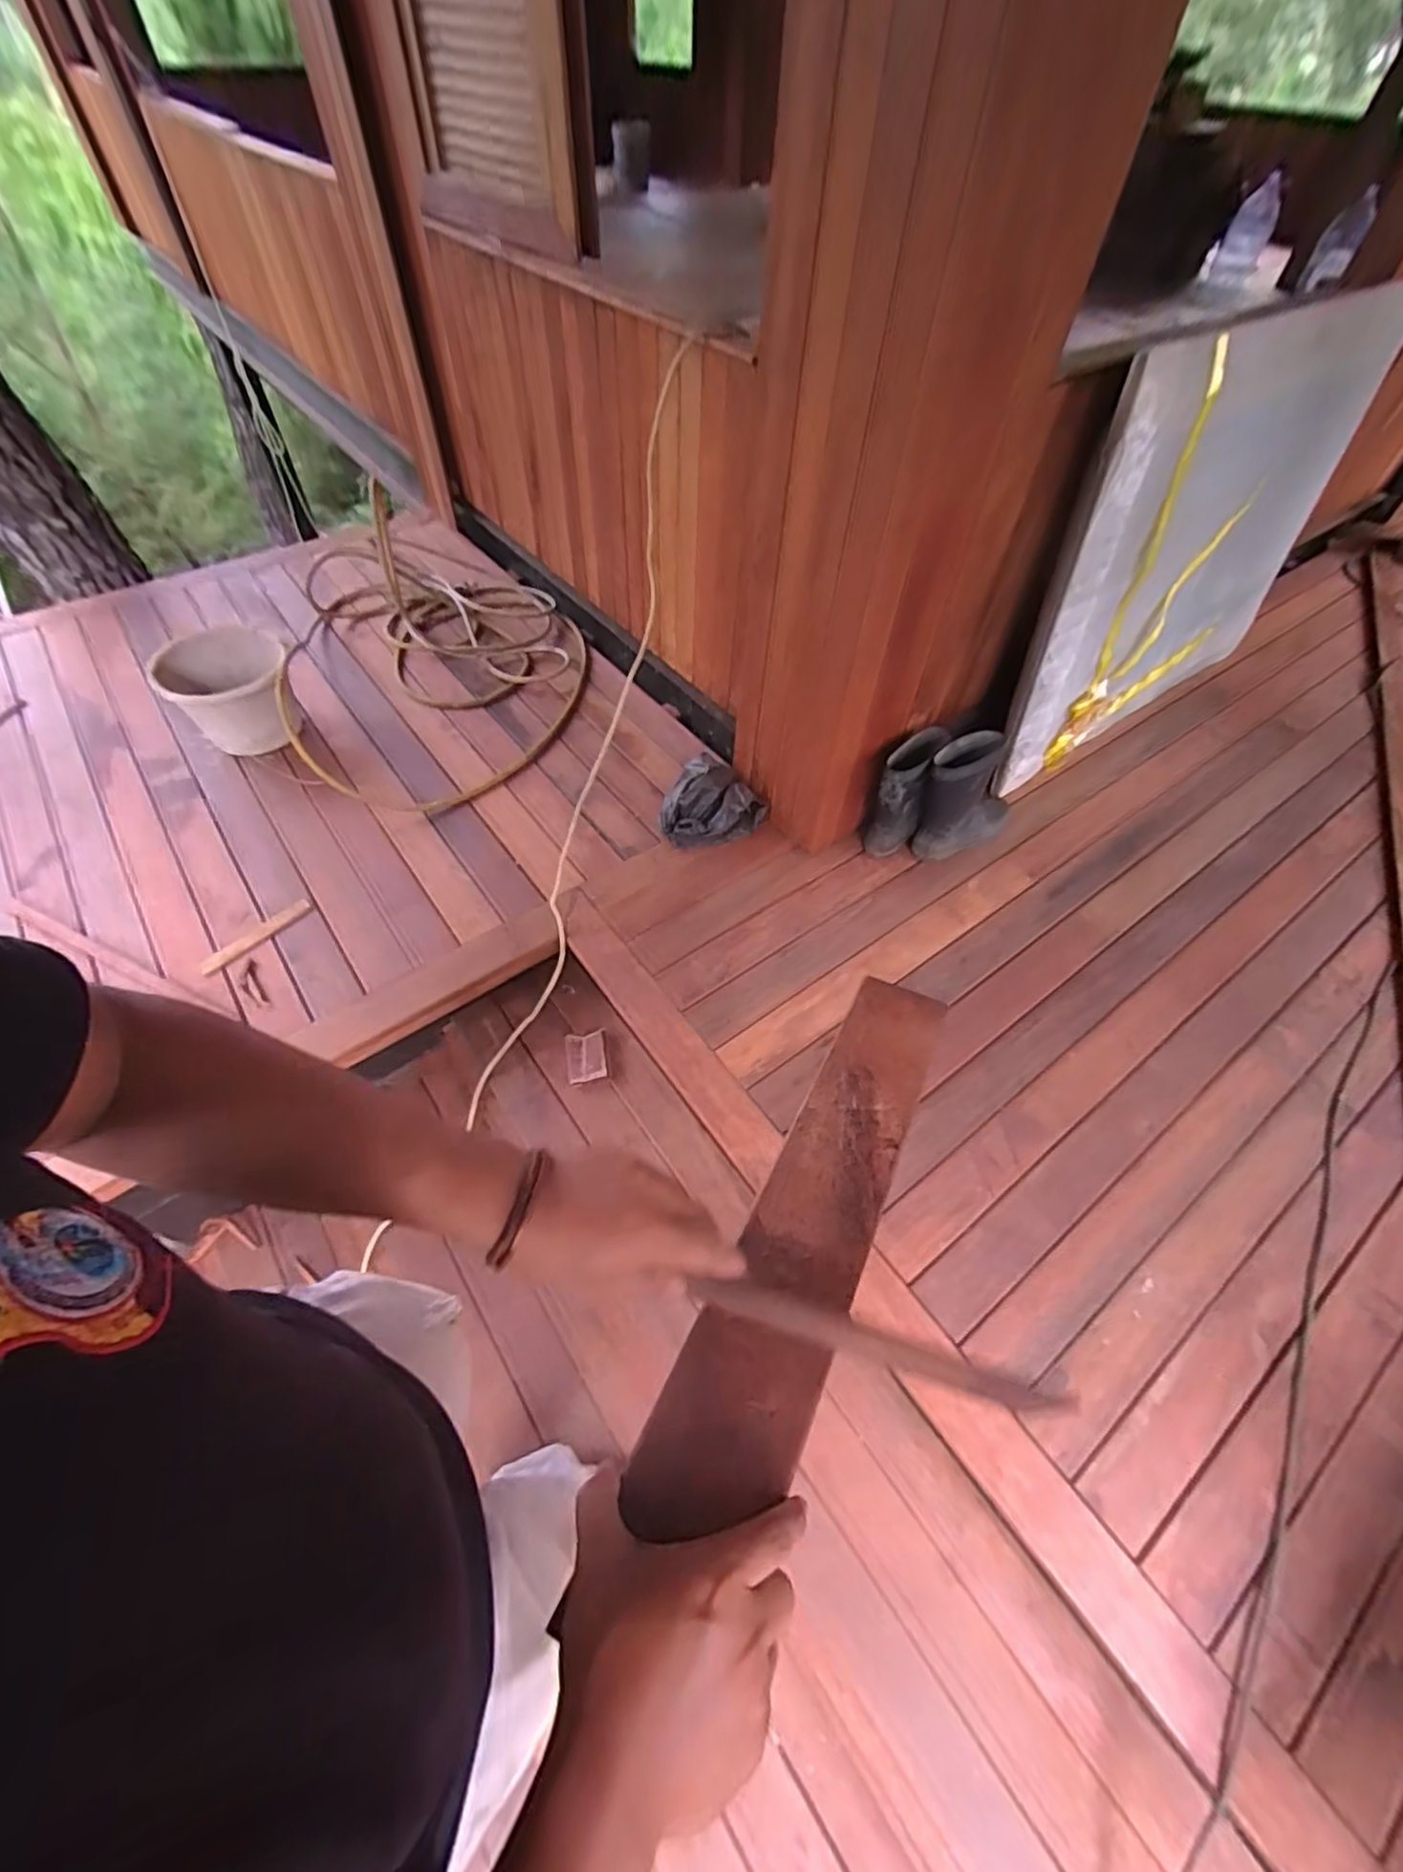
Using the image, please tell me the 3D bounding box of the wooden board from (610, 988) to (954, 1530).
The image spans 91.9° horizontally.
[{"bbox_3d":[0.100,0.194,0.531,0.087,0.018,0.462,24,45,17],"label":"wooden board"}]

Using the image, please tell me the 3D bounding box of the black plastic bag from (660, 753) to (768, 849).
[{"bbox_3d":[0.005,-0.285,1.462,0.203,0.093,0.192,-35,62,-24],"label":"black plastic bag"}]

